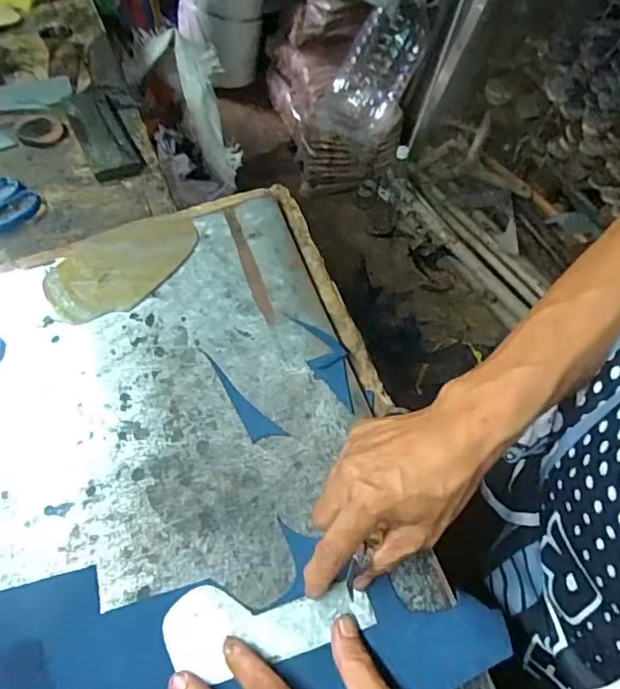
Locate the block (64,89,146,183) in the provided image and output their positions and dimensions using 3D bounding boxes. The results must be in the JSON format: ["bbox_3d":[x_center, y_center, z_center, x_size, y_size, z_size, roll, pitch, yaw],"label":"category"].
[{"bbox_3d":[-0.245,-0.251,0.670,0.057,0.013,0.168,-22,61,-17],"label":"block"}]

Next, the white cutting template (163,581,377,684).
[{"bbox_3d":[-0.027,0.189,0.378,0.135,0.004,0.053,-1,57,0],"label":"white cutting template"}]

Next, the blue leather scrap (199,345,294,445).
[{"bbox_3d":[-0.063,0.045,0.466,0.023,0.004,0.103,-42,68,-19],"label":"blue leather scrap"}]

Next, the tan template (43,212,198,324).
[{"bbox_3d":[-0.173,-0.074,0.531,0.144,0.006,0.086,-24,66,-10],"label":"tan template"}]

